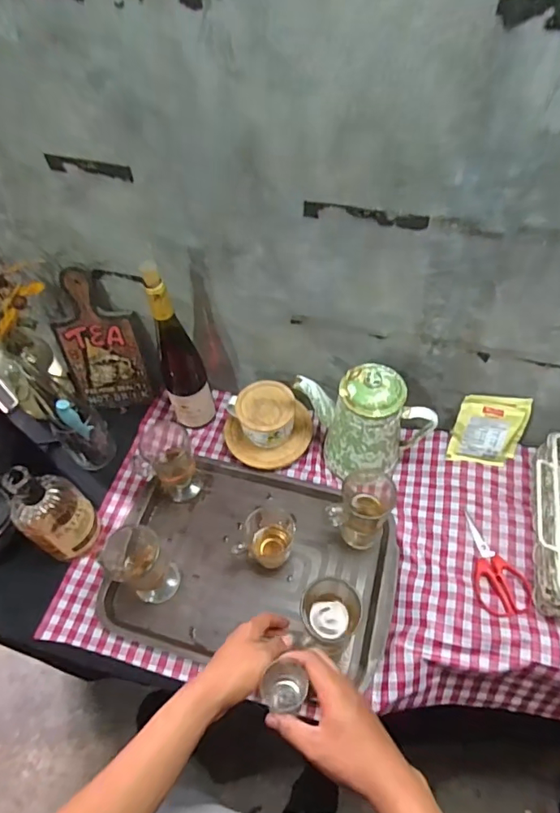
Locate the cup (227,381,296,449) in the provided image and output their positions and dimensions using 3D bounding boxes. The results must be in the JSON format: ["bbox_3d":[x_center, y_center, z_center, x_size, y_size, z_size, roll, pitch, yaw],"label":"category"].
[{"bbox_3d":[-0.027,0.012,0.822,0.095,0.070,0.103,-1,56,2],"label":"cup"}]

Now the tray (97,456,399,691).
[{"bbox_3d":[-0.042,0.249,0.754,0.428,0.029,0.310,12,57,10],"label":"tray"}]

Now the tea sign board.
[{"bbox_3d":[-0.317,-0.110,0.845,0.133,0.271,0.014,-5,38,-4],"label":"tea sign board"}]

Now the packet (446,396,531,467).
[{"bbox_3d":[0.335,0.038,0.776,0.101,0.122,0.017,6,29,13],"label":"packet"}]

